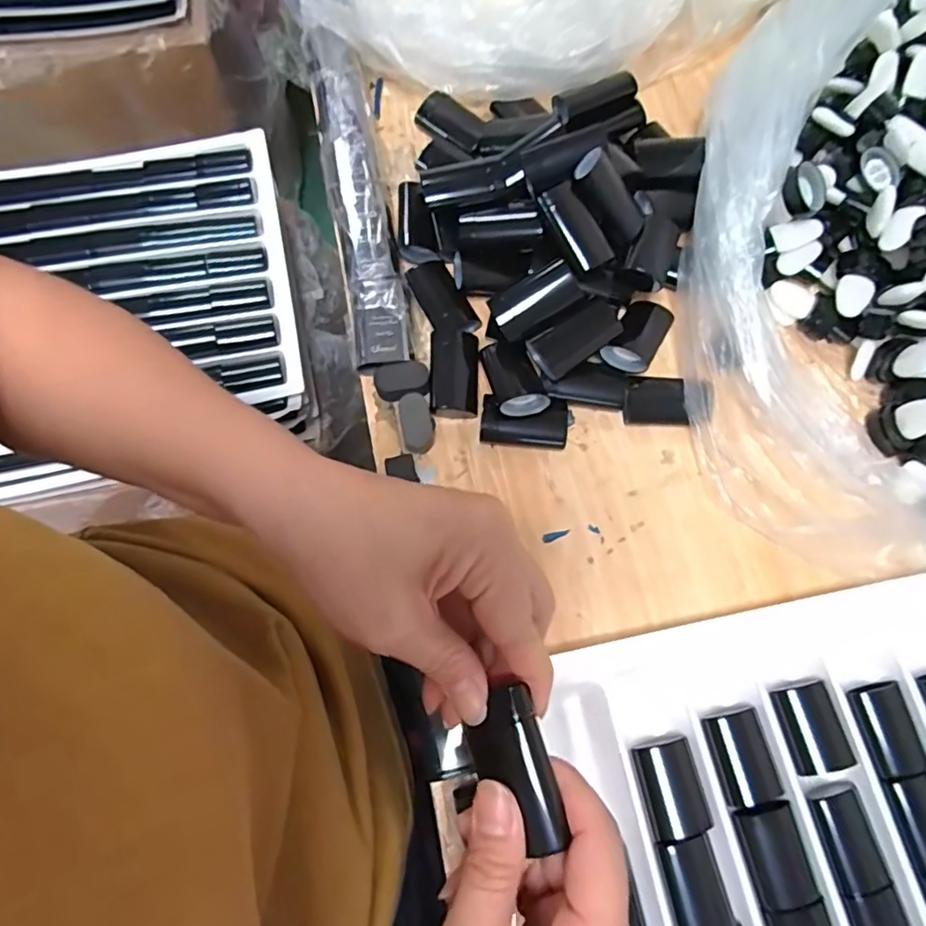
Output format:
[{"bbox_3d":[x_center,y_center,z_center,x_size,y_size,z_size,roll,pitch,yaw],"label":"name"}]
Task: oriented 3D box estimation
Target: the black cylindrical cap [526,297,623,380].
[{"bbox_3d":[0.075,-0.080,0.406,0.064,0.026,0.031,-30,77,-9],"label":"black cylindrical cap"}]

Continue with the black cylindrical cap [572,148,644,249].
[{"bbox_3d":[0.100,-0.180,0.410,0.062,0.028,0.032,46,75,-27],"label":"black cylindrical cap"}]

